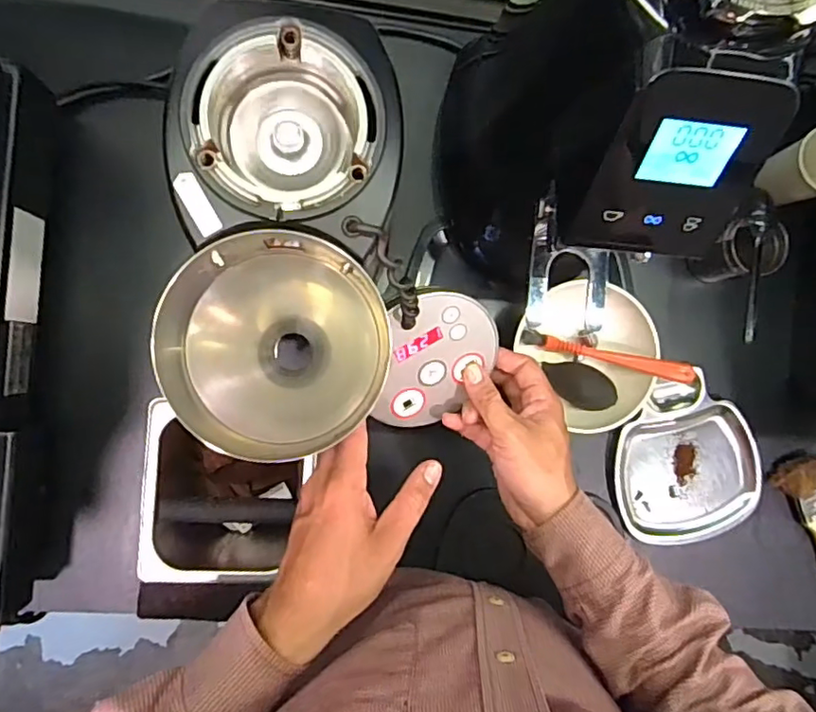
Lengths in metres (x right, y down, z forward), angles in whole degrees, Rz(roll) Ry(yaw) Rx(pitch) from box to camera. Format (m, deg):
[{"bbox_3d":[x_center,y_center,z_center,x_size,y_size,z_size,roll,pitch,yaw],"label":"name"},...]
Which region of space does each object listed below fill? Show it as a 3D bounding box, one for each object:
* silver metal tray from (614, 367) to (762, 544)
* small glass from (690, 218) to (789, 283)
[{"bbox_3d":[0.298,0.110,0.632,0.157,0.030,0.165,-6,92,-7],"label":"silver metal tray"},{"bbox_3d":[0.332,-0.101,0.590,0.055,0.079,0.059,3,90,-8],"label":"small glass"}]

